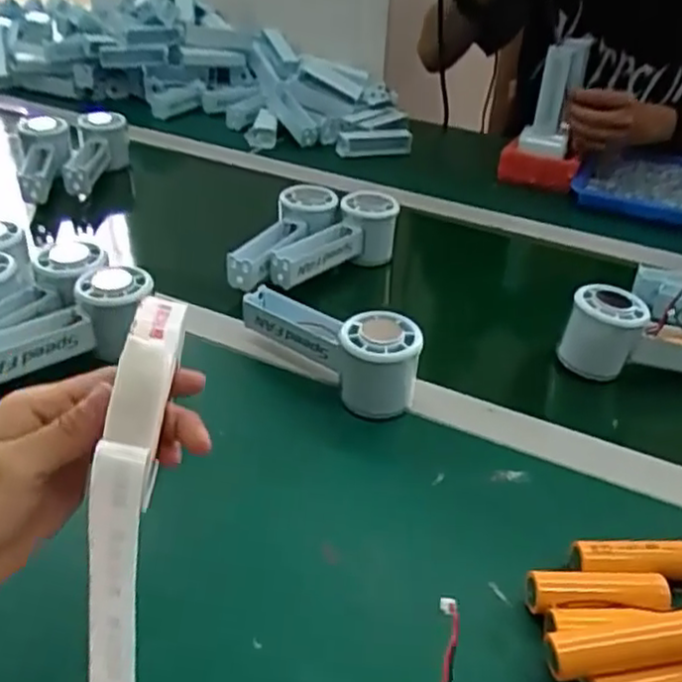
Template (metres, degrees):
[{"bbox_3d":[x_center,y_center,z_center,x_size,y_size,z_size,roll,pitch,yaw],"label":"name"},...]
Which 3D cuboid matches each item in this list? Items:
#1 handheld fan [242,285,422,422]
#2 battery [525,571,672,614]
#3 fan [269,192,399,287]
[{"bbox_3d":[-0.007,0.000,0.533,0.155,0.066,0.048,30,43,33],"label":"handheld fan"},{"bbox_3d":[0.138,0.139,0.379,0.074,0.022,0.022,1,35,-4],"label":"battery"},{"bbox_3d":[-0.011,-0.095,0.671,0.136,0.063,0.044,-23,42,-32],"label":"fan"}]

